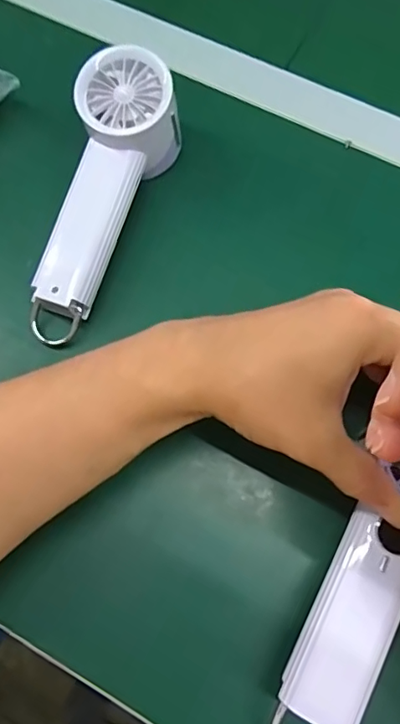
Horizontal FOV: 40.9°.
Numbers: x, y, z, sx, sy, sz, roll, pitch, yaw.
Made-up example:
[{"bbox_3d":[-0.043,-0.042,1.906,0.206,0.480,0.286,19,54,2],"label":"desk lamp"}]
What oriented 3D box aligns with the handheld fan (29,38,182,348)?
[{"bbox_3d":[-0.068,-0.107,0.366,0.063,0.058,0.196,20,89,8],"label":"handheld fan"}]

